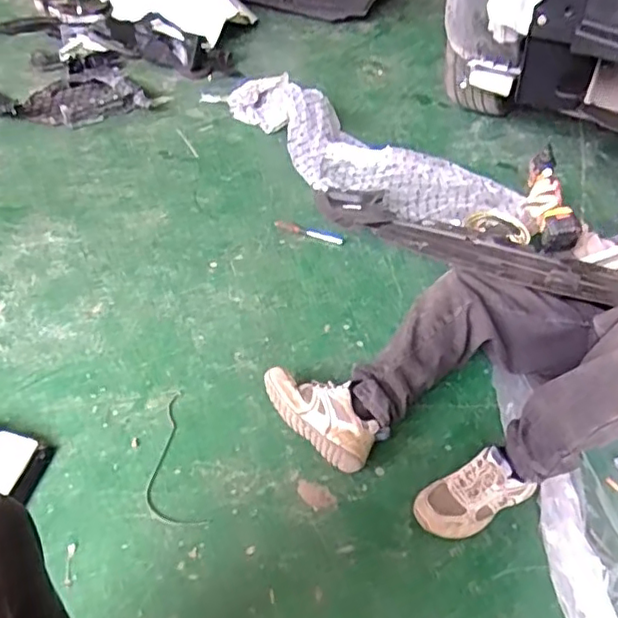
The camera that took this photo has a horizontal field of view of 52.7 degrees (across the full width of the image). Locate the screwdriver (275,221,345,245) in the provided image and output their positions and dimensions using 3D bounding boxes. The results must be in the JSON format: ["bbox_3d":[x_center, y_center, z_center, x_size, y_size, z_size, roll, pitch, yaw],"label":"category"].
[{"bbox_3d":[0.000,-0.207,1.686,0.197,0.024,0.026,16,46,11],"label":"screwdriver"}]

